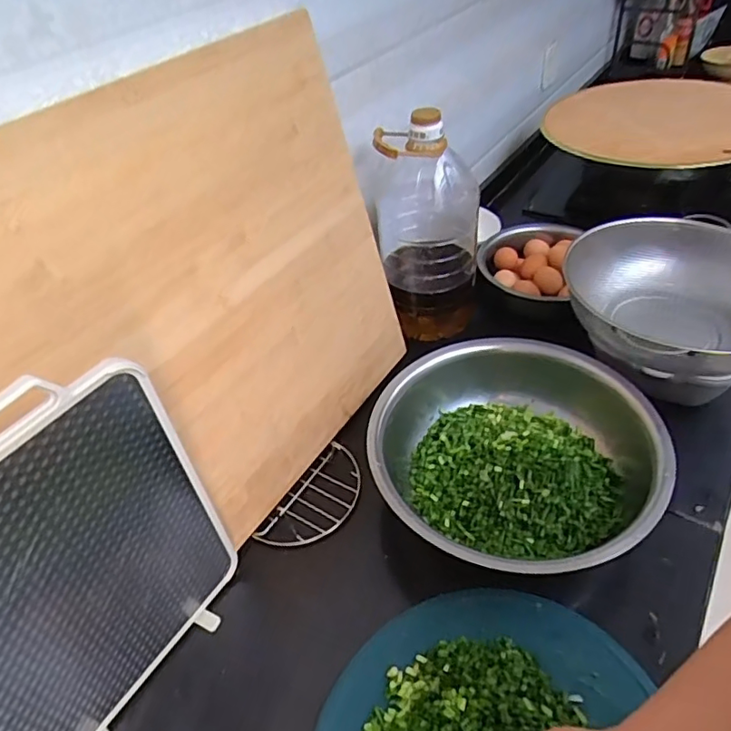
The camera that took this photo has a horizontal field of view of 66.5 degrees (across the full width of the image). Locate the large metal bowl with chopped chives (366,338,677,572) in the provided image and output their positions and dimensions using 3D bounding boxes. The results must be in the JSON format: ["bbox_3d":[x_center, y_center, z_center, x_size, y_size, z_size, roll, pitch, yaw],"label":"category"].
[{"bbox_3d":[0.183,0.116,0.703,0.335,0.097,0.331,-4,42,4],"label":"large metal bowl with chopped chives"}]

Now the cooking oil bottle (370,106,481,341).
[{"bbox_3d":[0.101,-0.219,0.893,0.157,0.339,0.128,-4,42,4],"label":"cooking oil bottle"}]

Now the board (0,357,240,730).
[{"bbox_3d":[-0.252,0.191,0.478,0.020,0.379,0.286,19,49,26],"label":"board"}]

